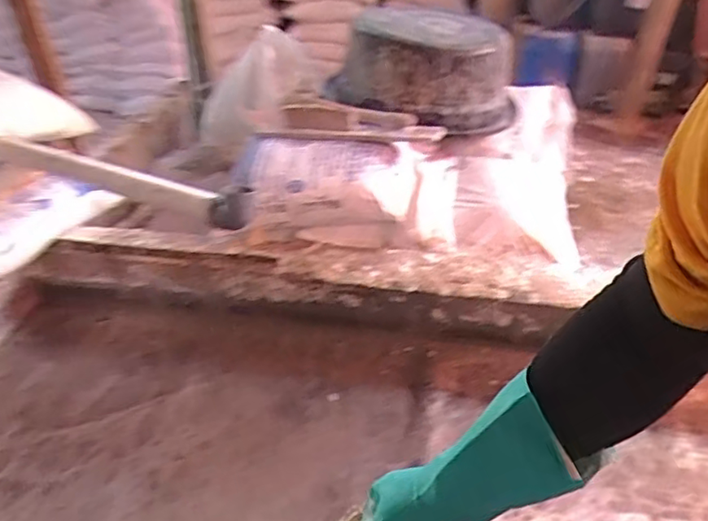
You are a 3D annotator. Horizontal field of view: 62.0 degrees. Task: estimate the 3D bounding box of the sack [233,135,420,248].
[{"bbox_3d":[-0.095,-0.223,1.751,0.524,0.202,0.281,4,35,10],"label":"sack"}]

